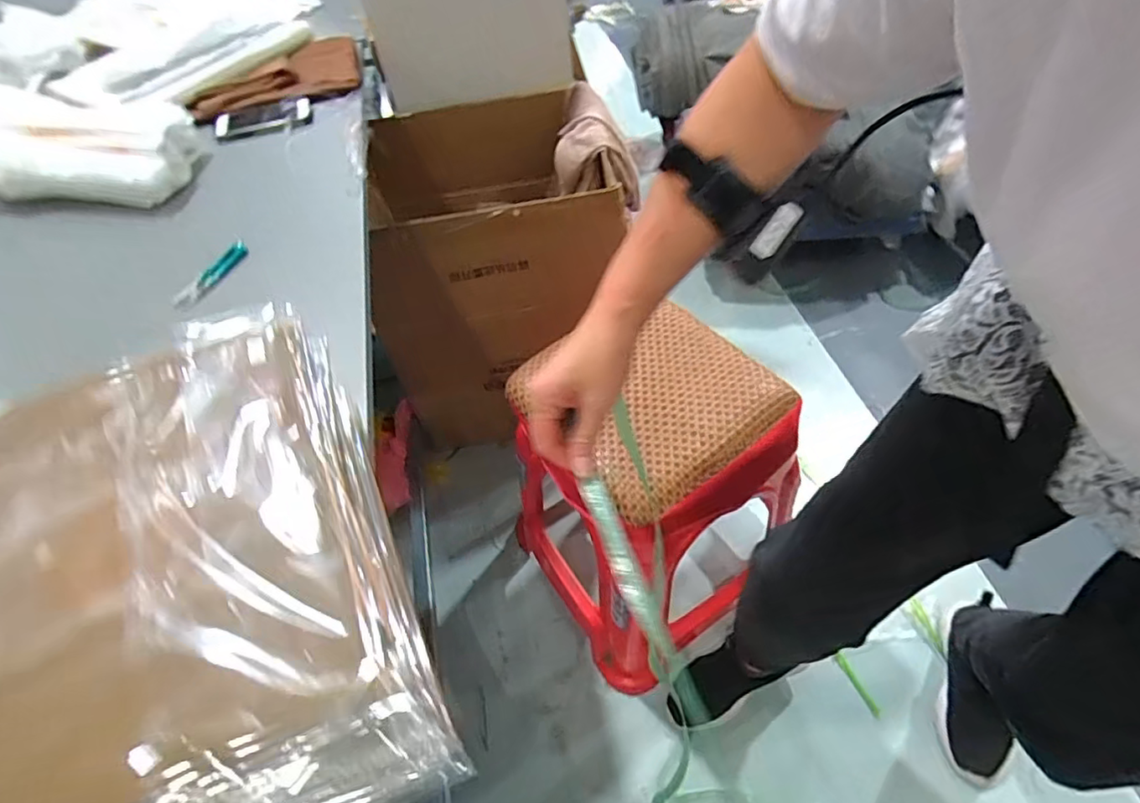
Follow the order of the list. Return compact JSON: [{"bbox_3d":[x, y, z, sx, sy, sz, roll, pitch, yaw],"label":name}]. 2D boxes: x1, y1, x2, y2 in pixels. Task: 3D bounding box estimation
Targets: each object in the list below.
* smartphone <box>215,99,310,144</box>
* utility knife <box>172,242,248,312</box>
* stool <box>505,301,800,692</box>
[{"bbox_3d":[-0.444,-0.409,0.854,0.134,0.013,0.067,-21,67,-15],"label":"smartphone"},{"bbox_3d":[-0.398,-0.142,0.655,0.020,0.016,0.105,20,57,19],"label":"utility knife"},{"bbox_3d":[0.106,0.157,0.948,0.333,0.511,0.336,-34,57,-20],"label":"stool"}]

